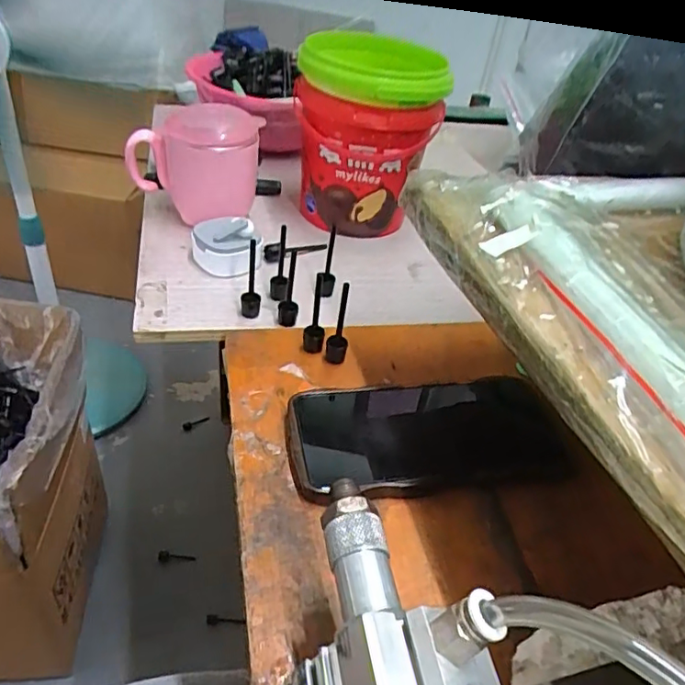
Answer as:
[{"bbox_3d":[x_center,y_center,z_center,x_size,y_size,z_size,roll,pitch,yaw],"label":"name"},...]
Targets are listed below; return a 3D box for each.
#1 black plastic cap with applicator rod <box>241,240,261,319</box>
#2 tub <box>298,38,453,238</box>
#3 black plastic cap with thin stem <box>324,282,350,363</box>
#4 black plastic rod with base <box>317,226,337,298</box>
[{"bbox_3d":[-0.068,-0.048,0.428,0.014,0.067,0.016,3,40,-8],"label":"black plastic cap with applicator rod"},{"bbox_3d":[0.019,-0.193,0.541,0.123,0.156,0.128,0,40,-12],"label":"tub"},{"bbox_3d":[-0.003,-0.011,0.391,0.014,0.062,0.014,6,39,-5],"label":"black plastic cap with thin stem"},{"bbox_3d":[-0.011,-0.064,0.462,0.012,0.059,0.019,8,39,1],"label":"black plastic rod with base"}]

